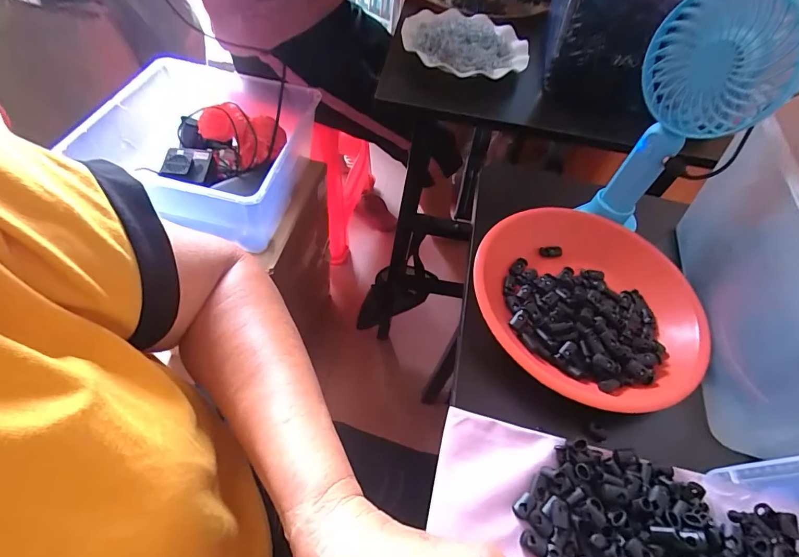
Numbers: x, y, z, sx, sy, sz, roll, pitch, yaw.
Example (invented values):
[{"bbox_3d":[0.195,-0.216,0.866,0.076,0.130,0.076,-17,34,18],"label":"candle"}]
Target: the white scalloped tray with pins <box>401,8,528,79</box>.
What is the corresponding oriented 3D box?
[{"bbox_3d":[0.097,-0.352,0.601,0.181,0.033,0.160,2,54,-7],"label":"white scalloped tray with pins"}]

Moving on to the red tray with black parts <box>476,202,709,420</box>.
[{"bbox_3d":[0.161,0.015,0.351,0.182,0.033,0.181,29,56,13],"label":"red tray with black parts"}]

